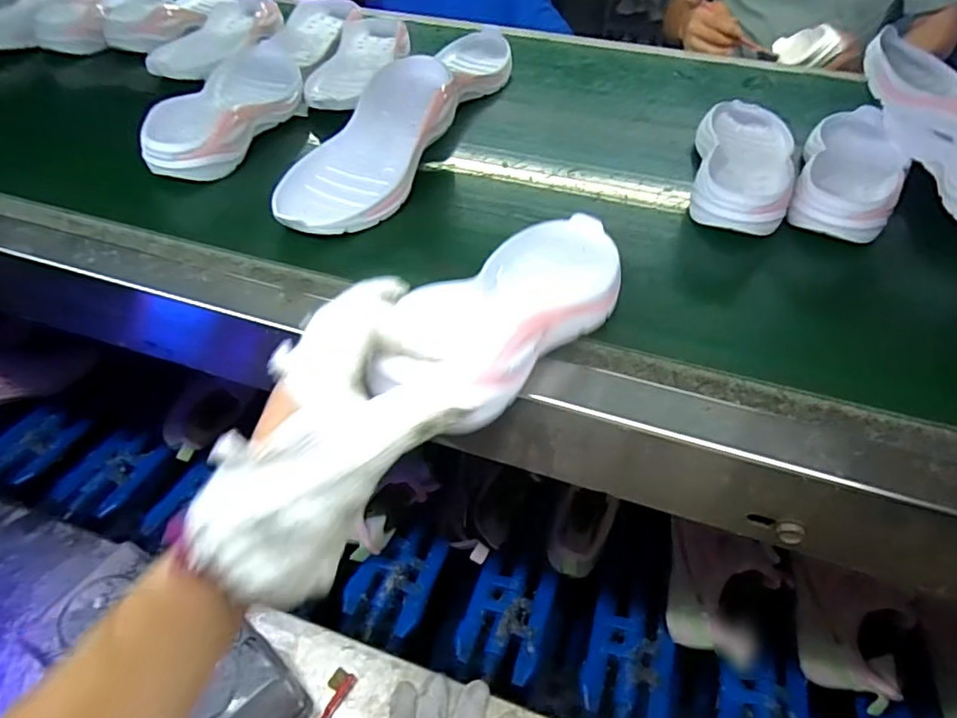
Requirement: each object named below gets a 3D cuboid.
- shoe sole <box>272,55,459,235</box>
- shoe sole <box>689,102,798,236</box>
[{"bbox_3d":[-0.094,-0.189,0.511,0.090,0.067,0.235,20,49,16],"label":"shoe sole"},{"bbox_3d":[0.253,-0.195,0.551,0.087,0.042,0.244,17,48,14],"label":"shoe sole"}]

